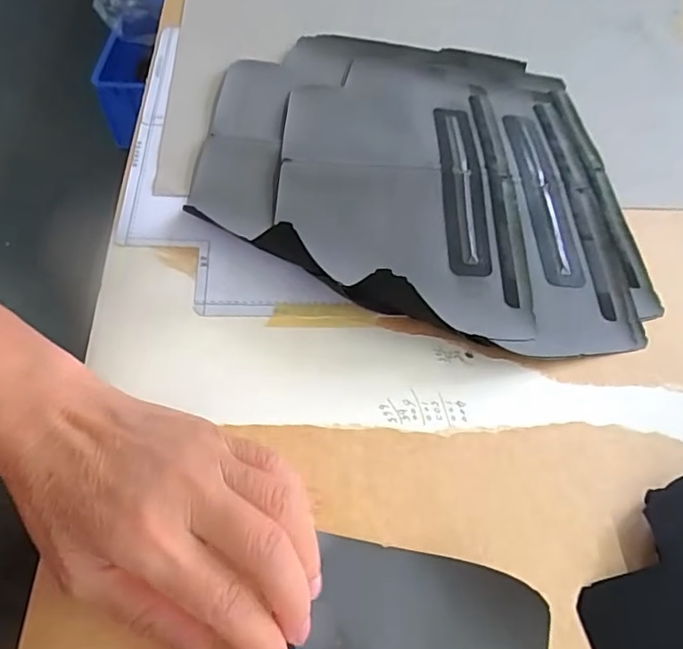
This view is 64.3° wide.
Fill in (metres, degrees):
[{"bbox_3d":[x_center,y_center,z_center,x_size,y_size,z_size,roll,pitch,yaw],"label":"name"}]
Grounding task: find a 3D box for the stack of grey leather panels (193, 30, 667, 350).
[{"bbox_3d":[0.062,-0.130,0.412,0.338,0.038,0.305,10,57,1],"label":"stack of grey leather panels"}]

